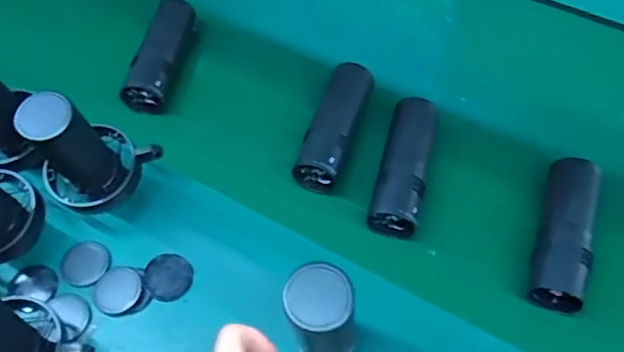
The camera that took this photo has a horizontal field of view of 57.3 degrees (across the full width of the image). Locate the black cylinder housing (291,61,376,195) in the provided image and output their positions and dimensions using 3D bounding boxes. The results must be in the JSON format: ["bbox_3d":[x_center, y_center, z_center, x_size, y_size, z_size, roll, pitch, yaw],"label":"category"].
[{"bbox_3d":[0.027,-0.059,0.696,0.058,0.062,0.176,16,60,12],"label":"black cylinder housing"}]

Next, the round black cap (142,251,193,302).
[{"bbox_3d":[-0.153,0.107,0.608,0.049,0.013,0.048,-1,58,1],"label":"round black cap"}]

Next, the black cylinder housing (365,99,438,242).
[{"bbox_3d":[0.105,-0.017,0.650,0.058,0.056,0.159,13,59,10],"label":"black cylinder housing"}]

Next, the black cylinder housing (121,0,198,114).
[{"bbox_3d":[-0.199,-0.168,0.758,0.049,0.052,0.171,8,58,7],"label":"black cylinder housing"}]

